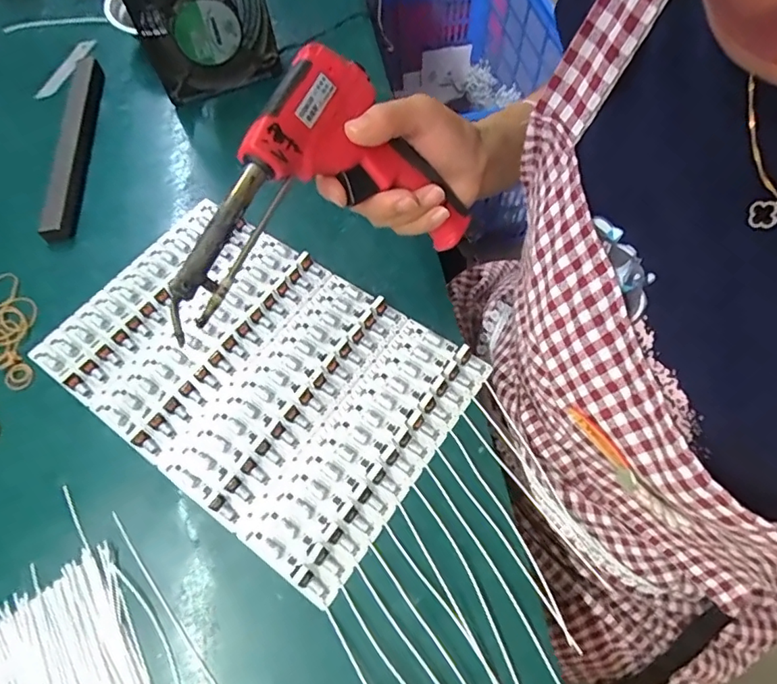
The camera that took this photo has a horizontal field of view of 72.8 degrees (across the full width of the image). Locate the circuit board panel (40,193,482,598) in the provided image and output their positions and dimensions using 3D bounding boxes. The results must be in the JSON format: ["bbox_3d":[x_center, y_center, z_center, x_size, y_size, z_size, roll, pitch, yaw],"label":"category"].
[{"bbox_3d":[-0.102,0.015,0.394,0.296,0.013,0.191,32,68,18],"label":"circuit board panel"}]

